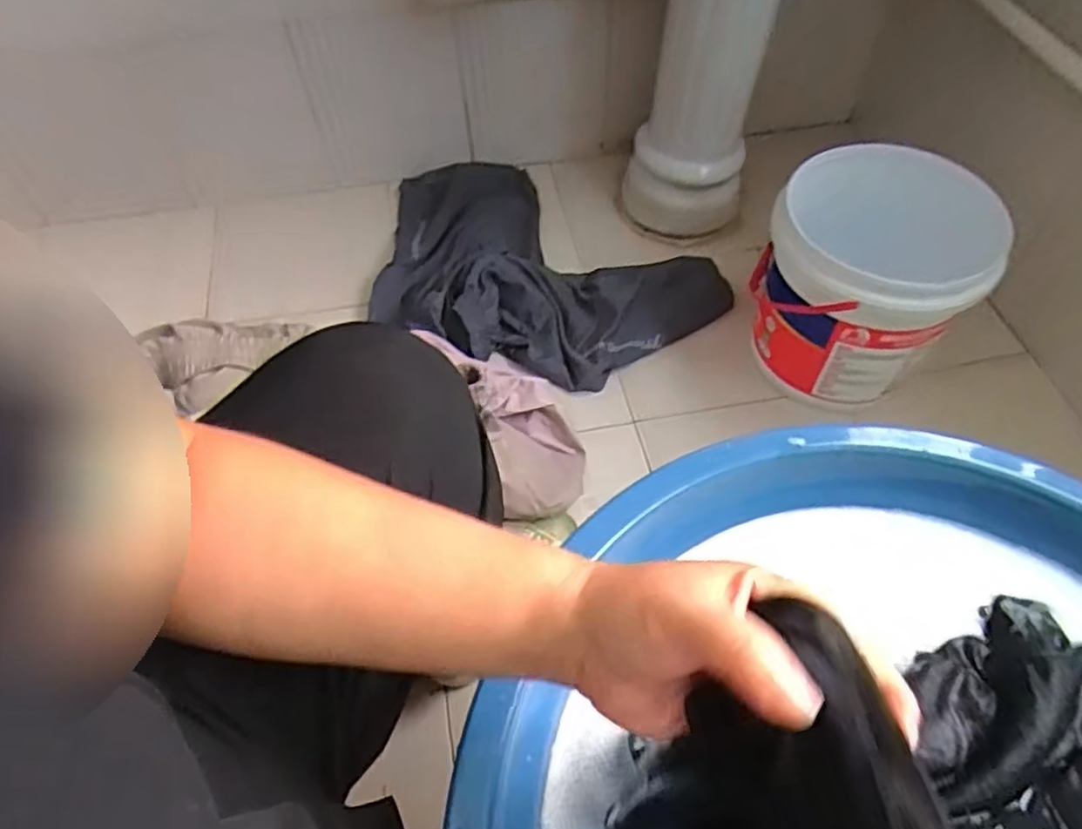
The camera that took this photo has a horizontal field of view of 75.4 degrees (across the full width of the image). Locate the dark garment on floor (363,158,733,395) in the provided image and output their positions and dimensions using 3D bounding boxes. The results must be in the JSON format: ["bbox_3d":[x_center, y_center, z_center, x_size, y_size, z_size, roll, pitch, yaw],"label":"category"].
[{"bbox_3d":[-0.034,-0.241,1.099,0.593,0.118,0.398,30,62,21],"label":"dark garment on floor"}]

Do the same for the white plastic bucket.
[{"bbox_3d":[0.416,-0.181,0.902,0.227,0.231,0.215,-1,55,2],"label":"white plastic bucket"}]

